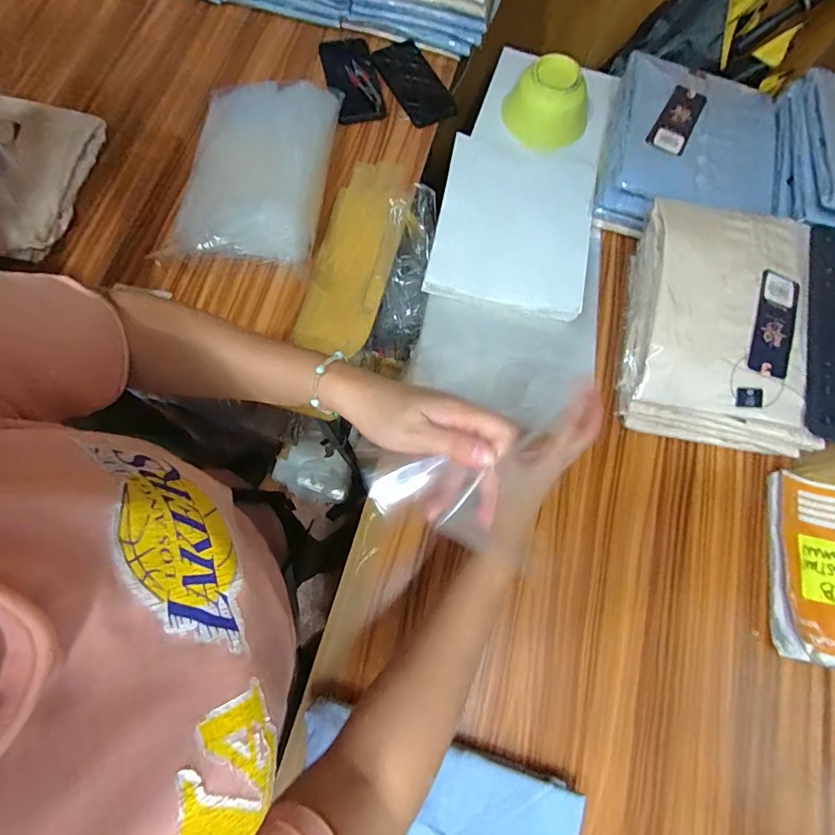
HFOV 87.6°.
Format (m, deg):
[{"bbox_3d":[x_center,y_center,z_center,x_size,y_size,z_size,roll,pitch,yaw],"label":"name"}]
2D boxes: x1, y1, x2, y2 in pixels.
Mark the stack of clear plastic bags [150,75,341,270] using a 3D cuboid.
[{"bbox_3d":[-0.228,-0.345,0.619,0.188,0.054,0.294,6,73,-1],"label":"stack of clear plastic bags"}]

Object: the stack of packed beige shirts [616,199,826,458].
[{"bbox_3d":[0.364,-0.106,0.518,0.227,0.105,0.249,11,73,1],"label":"stack of packed beige shirts"}]

